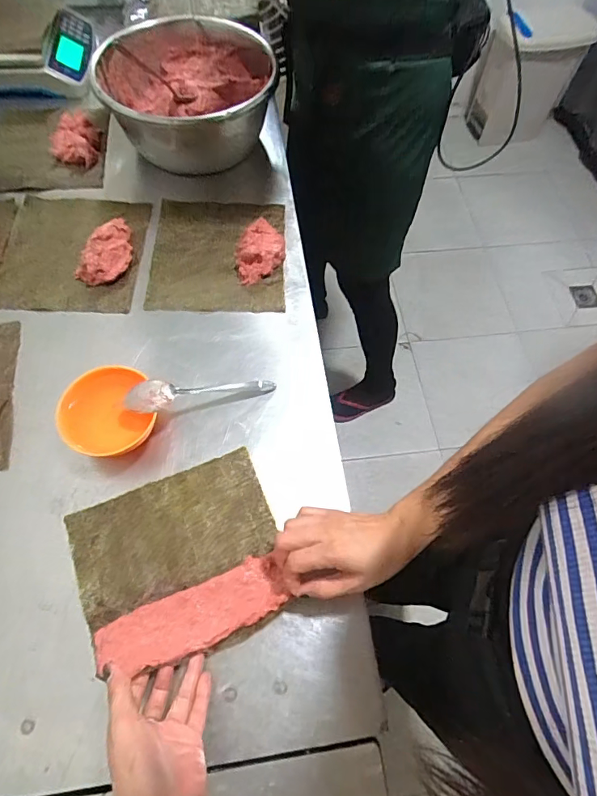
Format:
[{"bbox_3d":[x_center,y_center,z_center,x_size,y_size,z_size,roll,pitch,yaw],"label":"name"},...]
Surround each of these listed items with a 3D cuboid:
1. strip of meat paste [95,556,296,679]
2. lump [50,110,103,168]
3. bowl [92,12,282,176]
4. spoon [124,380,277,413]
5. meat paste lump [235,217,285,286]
[{"bbox_3d":[-0.100,0.205,0.423,0.175,0.020,0.054,-19,66,-11],"label":"strip of meat paste"},{"bbox_3d":[-0.361,-0.426,0.729,0.073,0.032,0.115,-7,65,-6],"label":"lump"},{"bbox_3d":[-0.171,-0.470,0.713,0.258,0.122,0.262,1,64,-2],"label":"bowl"},{"bbox_3d":[-0.108,-0.008,0.519,0.170,0.018,0.036,-4,63,-23],"label":"spoon"},{"bbox_3d":[-0.053,-0.206,0.633,0.065,0.035,0.087,-4,64,-4],"label":"meat paste lump"}]

